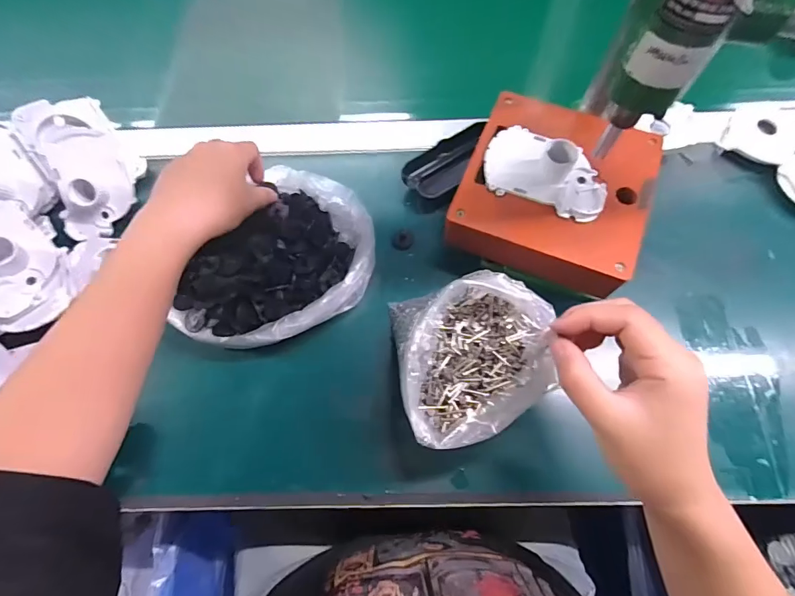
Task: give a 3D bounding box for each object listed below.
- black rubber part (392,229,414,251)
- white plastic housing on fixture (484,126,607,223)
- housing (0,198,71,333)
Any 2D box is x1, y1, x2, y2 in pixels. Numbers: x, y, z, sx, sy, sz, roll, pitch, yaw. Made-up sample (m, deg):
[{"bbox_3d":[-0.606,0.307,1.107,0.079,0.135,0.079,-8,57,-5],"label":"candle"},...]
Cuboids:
[{"bbox_3d":[0.006,-0.059,0.428,0.022,0.004,0.024,0,69,1],"label":"black rubber part"},{"bbox_3d":[0.125,-0.111,0.348,0.101,0.026,0.068,23,71,9],"label":"white plastic housing on fixture"},{"bbox_3d":[-0.341,-0.030,0.371,0.067,0.039,0.119,-32,72,-11],"label":"housing"}]

